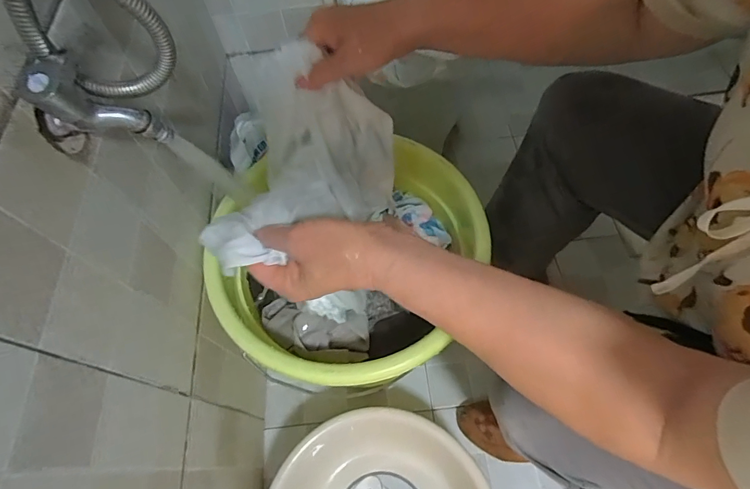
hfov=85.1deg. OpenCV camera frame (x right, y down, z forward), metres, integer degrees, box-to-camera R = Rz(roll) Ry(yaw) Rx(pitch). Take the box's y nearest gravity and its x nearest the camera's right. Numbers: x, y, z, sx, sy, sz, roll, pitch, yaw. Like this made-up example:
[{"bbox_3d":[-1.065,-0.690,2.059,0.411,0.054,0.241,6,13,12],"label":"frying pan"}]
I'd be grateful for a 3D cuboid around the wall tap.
[{"bbox_3d":[-0.218,-0.106,0.316,0.051,0.084,0.070,39,71,22],"label":"wall tap"}]

